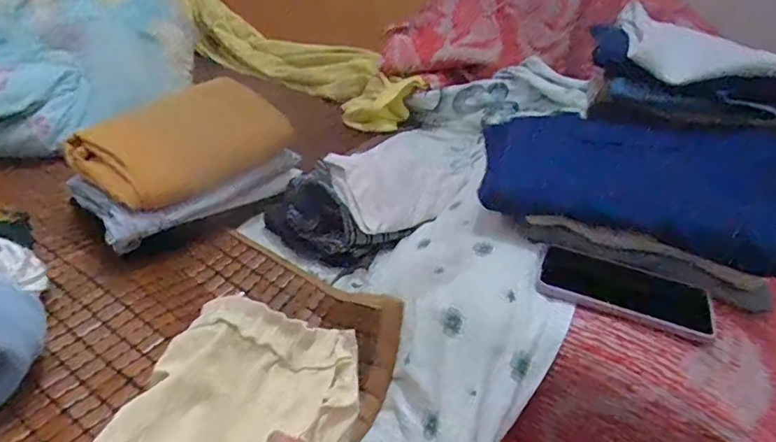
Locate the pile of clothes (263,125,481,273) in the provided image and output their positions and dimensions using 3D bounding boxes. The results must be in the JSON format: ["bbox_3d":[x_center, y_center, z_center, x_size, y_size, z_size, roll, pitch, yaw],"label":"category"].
[{"bbox_3d":[-0.026,-0.029,0.730,0.246,0.110,0.158,-9,38,-22],"label":"pile of clothes"}]

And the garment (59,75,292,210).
[{"bbox_3d":[-0.261,-0.112,0.719,0.259,0.083,0.136,-26,47,-38],"label":"garment"}]

